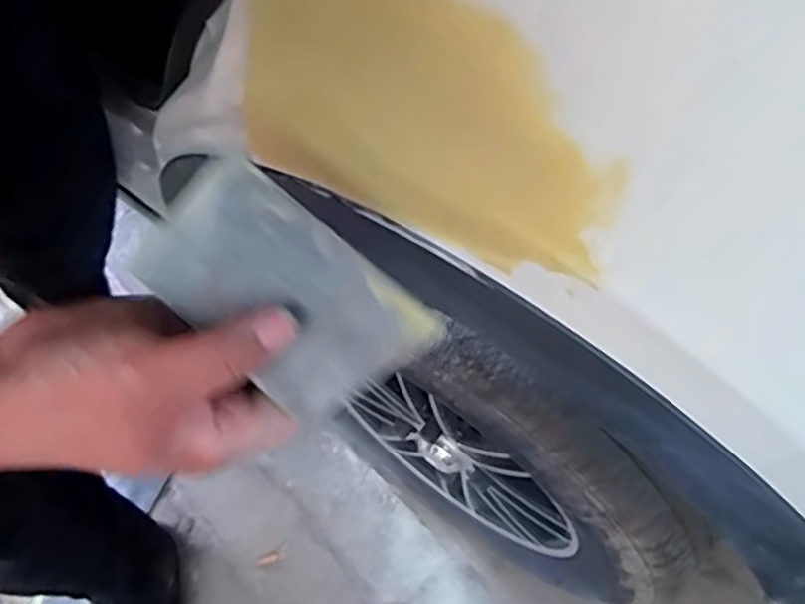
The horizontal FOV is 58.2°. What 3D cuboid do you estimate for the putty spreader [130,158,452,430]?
[{"bbox_3d":[-0.057,-0.004,0.330,0.131,0.007,0.072,40,87,9],"label":"putty spreader"}]

